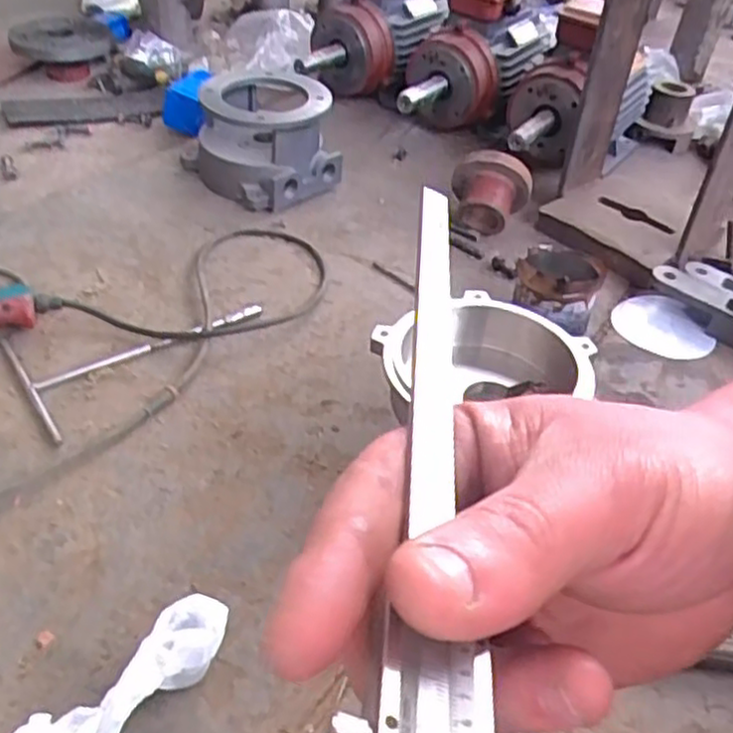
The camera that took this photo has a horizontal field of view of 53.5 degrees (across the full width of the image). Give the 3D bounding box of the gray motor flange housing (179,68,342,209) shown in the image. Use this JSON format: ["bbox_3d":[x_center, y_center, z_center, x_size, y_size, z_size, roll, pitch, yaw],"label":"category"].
[{"bbox_3d":[-0.160,-0.365,1.135,0.200,0.144,0.230,-24,49,-29],"label":"gray motor flange housing"}]

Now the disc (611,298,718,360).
[{"bbox_3d":[0.379,-0.053,0.948,0.112,0.019,0.112,3,42,-3],"label":"disc"}]

